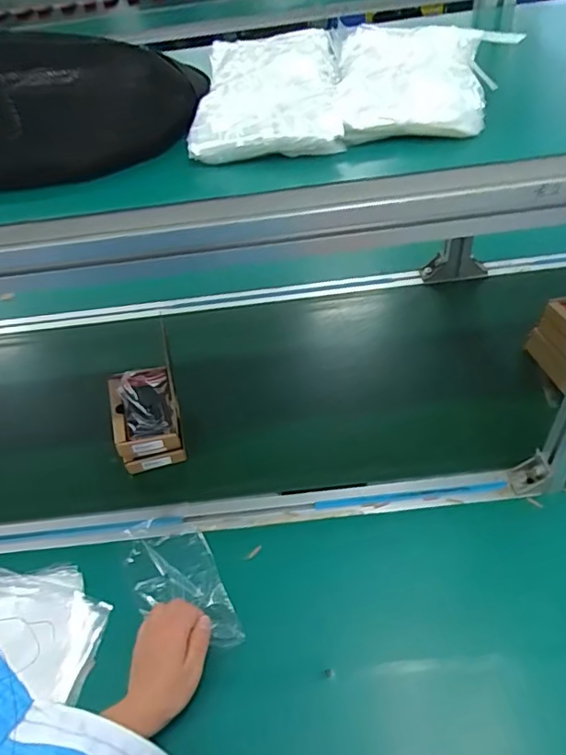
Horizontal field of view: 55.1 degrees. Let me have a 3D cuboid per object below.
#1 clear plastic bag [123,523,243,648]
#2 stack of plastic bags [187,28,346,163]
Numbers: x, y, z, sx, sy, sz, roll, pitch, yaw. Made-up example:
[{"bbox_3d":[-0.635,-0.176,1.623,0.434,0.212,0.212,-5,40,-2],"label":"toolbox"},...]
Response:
[{"bbox_3d":[-0.123,0.241,0.638,0.096,0.014,0.187,-27,47,-8],"label":"clear plastic bag"},{"bbox_3d":[-0.013,-0.251,0.470,0.116,0.049,0.173,-3,47,4],"label":"stack of plastic bags"}]

